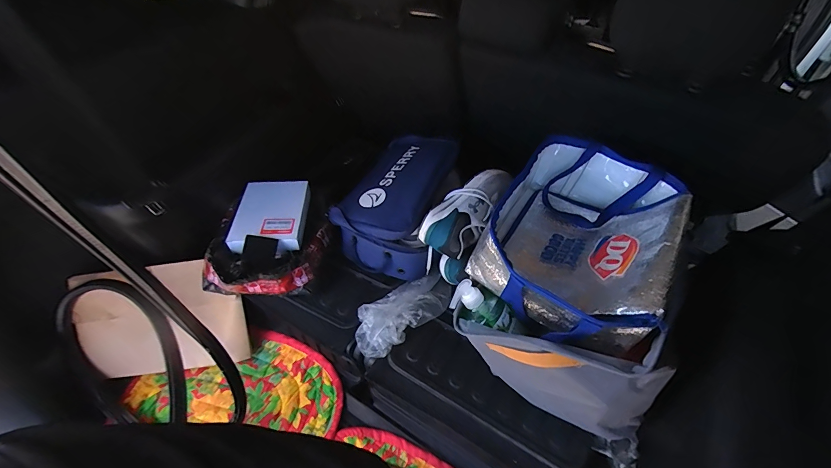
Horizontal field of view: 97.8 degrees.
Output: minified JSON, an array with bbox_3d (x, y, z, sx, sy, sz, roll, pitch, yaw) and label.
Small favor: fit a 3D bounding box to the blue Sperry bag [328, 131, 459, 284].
[{"bbox_3d":[-0.037,-0.098,0.881,0.218,0.123,0.378,12,50,12],"label":"blue Sperry bag"}]

